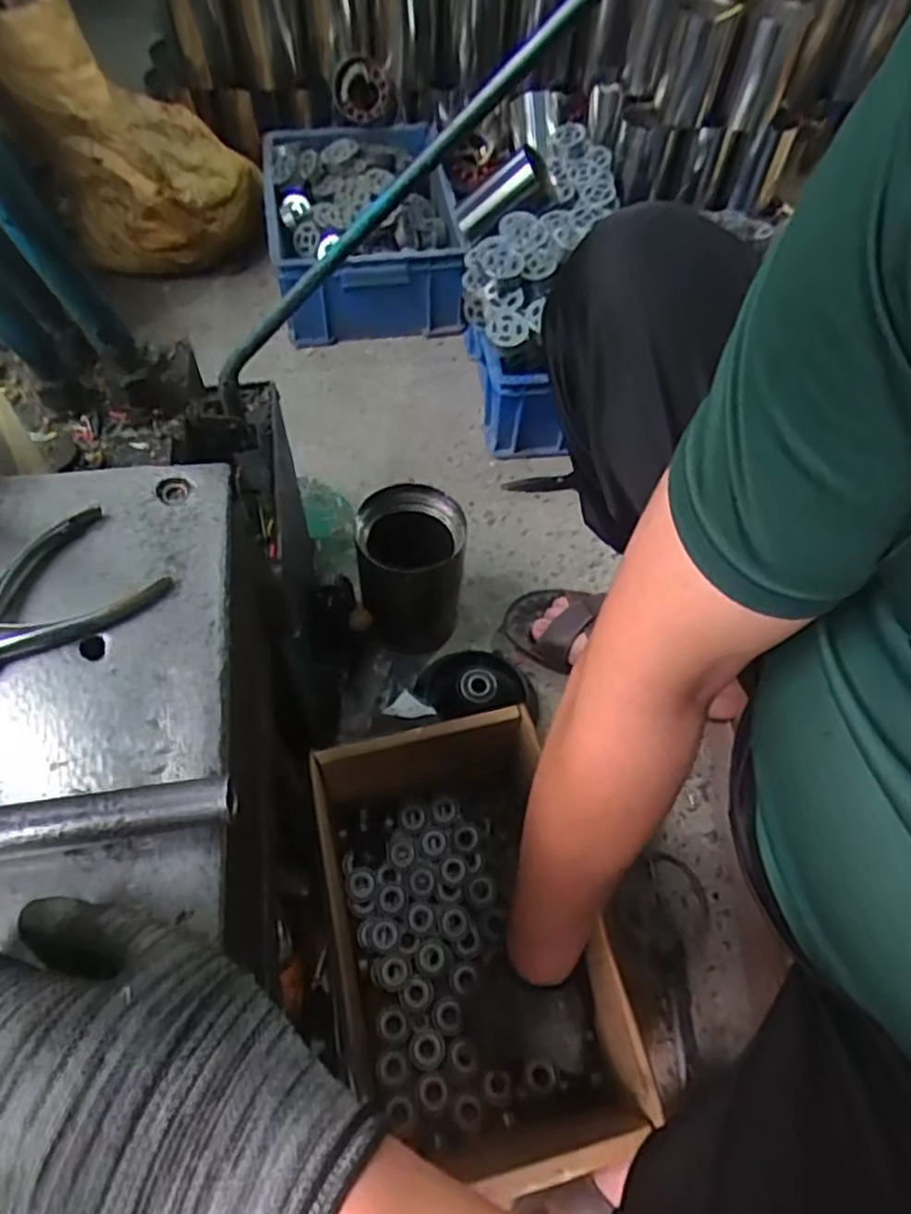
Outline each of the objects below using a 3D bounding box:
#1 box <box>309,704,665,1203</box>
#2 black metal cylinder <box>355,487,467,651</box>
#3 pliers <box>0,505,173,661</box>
[{"bbox_3d":[0.003,0.275,0.582,0.192,0.184,0.304,-12,59,-10],"label":"box"},{"bbox_3d":[-0.051,-0.037,0.807,0.113,0.181,0.111,1,58,-2],"label":"black metal cylinder"},{"bbox_3d":[-0.220,0.003,0.340,0.137,0.013,0.069,-35,65,-21],"label":"pliers"}]

